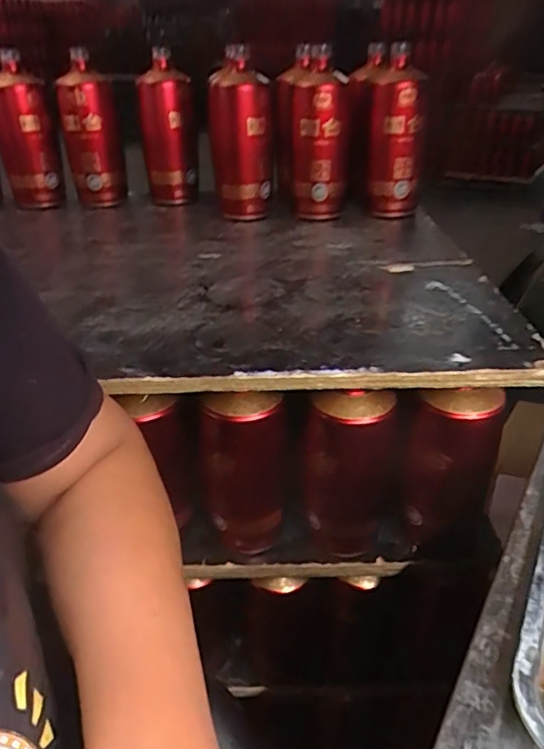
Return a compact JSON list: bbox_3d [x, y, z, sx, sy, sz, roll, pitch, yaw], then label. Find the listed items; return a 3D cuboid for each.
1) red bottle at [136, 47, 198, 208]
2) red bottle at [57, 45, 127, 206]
[{"bbox_3d":[-0.160,-0.373,0.865,0.077,0.206,0.061,-7,32,-5],"label":"red bottle"},{"bbox_3d":[-0.274,-0.362,0.849,0.068,0.205,0.054,16,36,28],"label":"red bottle"}]

